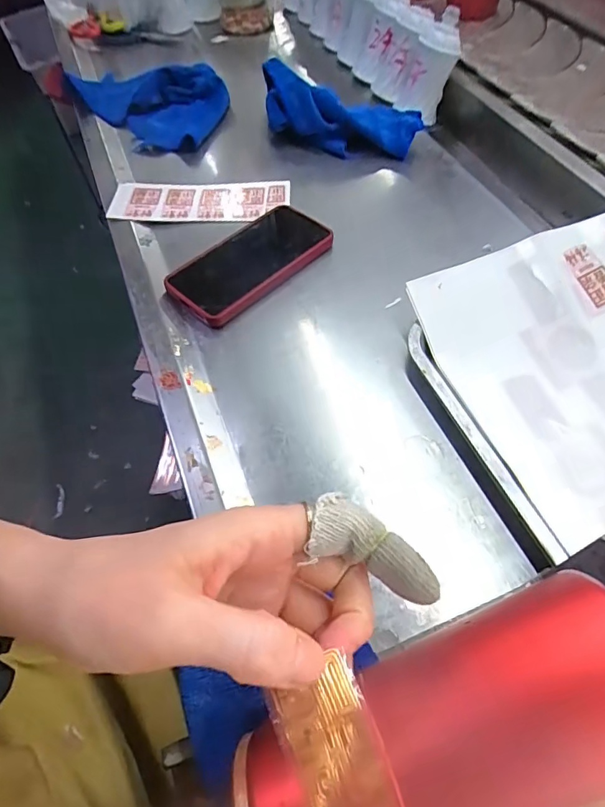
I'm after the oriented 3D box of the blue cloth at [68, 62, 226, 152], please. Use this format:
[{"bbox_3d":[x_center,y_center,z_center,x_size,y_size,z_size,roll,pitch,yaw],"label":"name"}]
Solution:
[{"bbox_3d":[-0.219,-0.406,0.670,0.221,0.049,0.133,12,58,13],"label":"blue cloth"}]

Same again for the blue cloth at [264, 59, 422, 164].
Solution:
[{"bbox_3d":[0.038,-0.359,0.610,0.216,0.067,0.059,19,59,2],"label":"blue cloth"}]

